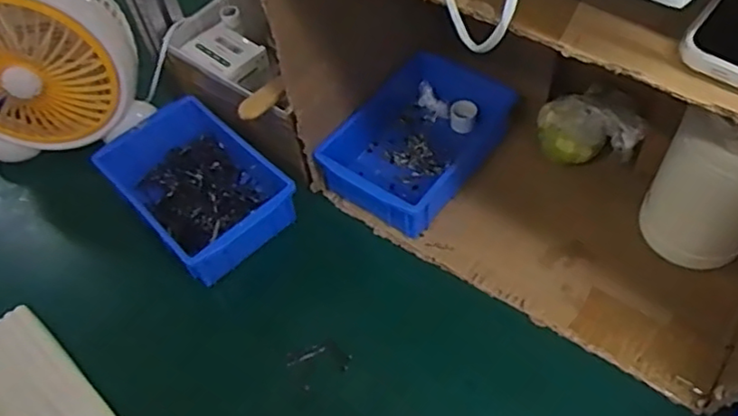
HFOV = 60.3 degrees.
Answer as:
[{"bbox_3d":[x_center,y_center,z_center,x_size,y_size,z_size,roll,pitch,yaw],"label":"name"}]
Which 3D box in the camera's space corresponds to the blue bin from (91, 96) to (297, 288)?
[{"bbox_3d":[-0.188,-0.032,0.716,0.154,0.062,0.217,-38,59,-21],"label":"blue bin"}]

